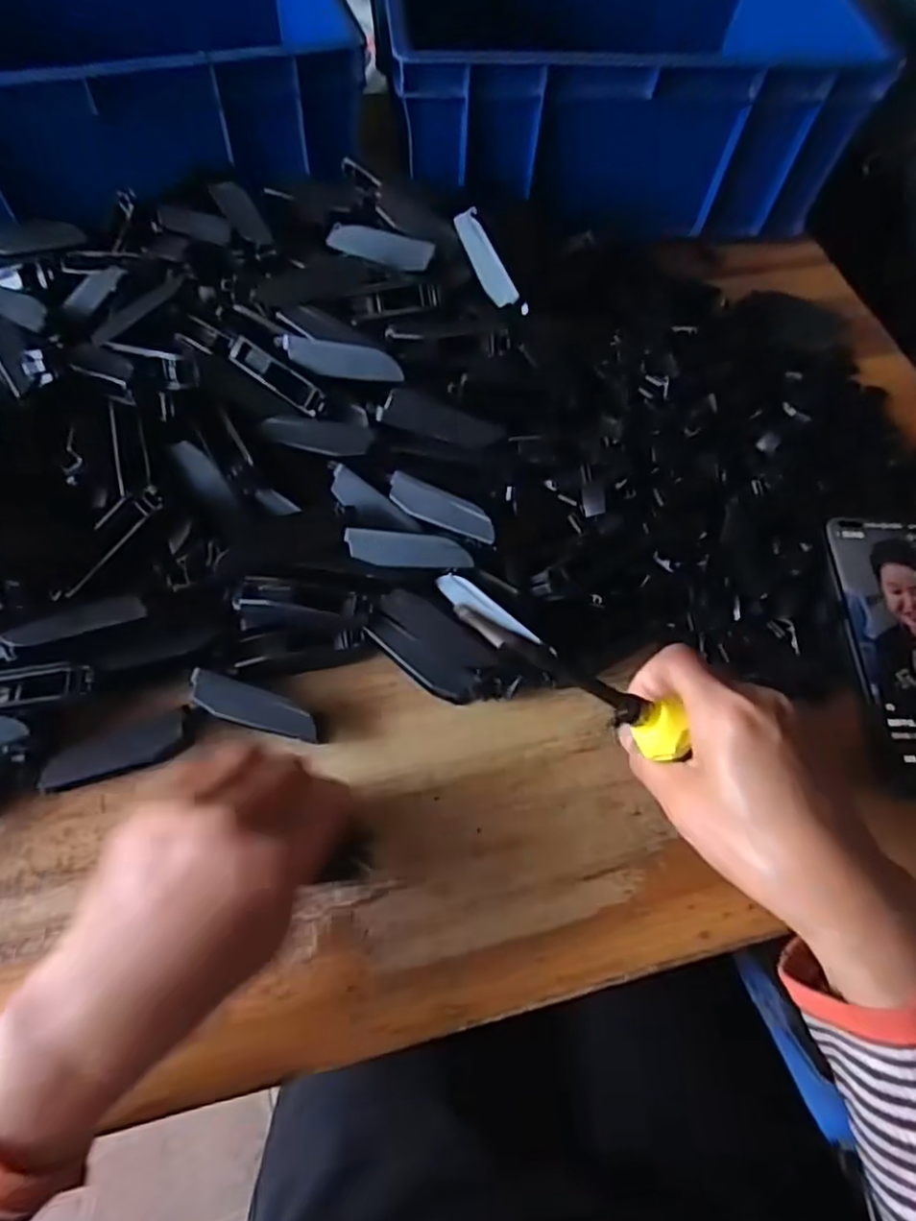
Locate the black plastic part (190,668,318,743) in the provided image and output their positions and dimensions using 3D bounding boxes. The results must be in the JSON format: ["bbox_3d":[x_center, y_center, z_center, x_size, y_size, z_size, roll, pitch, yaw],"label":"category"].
[{"bbox_3d":[-0.100,0.047,0.323,0.065,0.007,0.018,16,62,5],"label":"black plastic part"}]

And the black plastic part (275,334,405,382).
[{"bbox_3d":[-0.065,-0.138,0.363,0.069,0.010,0.019,11,102,0],"label":"black plastic part"}]

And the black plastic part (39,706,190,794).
[{"bbox_3d":[-0.160,0.066,0.311,0.066,0.010,0.019,-19,65,-13],"label":"black plastic part"}]

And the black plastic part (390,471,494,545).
[{"bbox_3d":[-0.009,-0.054,0.343,0.067,0.010,0.019,33,65,14],"label":"black plastic part"}]

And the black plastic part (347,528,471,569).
[{"bbox_3d":[-0.025,-0.030,0.336,0.065,0.004,0.018,6,84,7],"label":"black plastic part"}]

